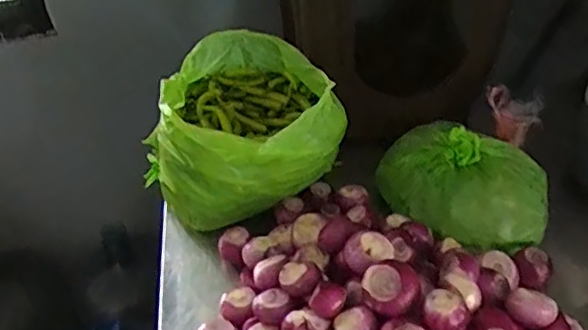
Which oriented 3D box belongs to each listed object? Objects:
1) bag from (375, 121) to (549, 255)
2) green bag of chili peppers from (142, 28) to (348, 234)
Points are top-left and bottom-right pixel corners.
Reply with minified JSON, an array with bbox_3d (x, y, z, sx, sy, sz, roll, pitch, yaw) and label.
[{"bbox_3d":[0.235,0.003,0.856,0.234,0.144,0.169,12,40,18],"label":"bag"},{"bbox_3d":[-0.075,-0.035,0.886,0.227,0.217,0.234,-23,42,-25],"label":"green bag of chili peppers"}]

